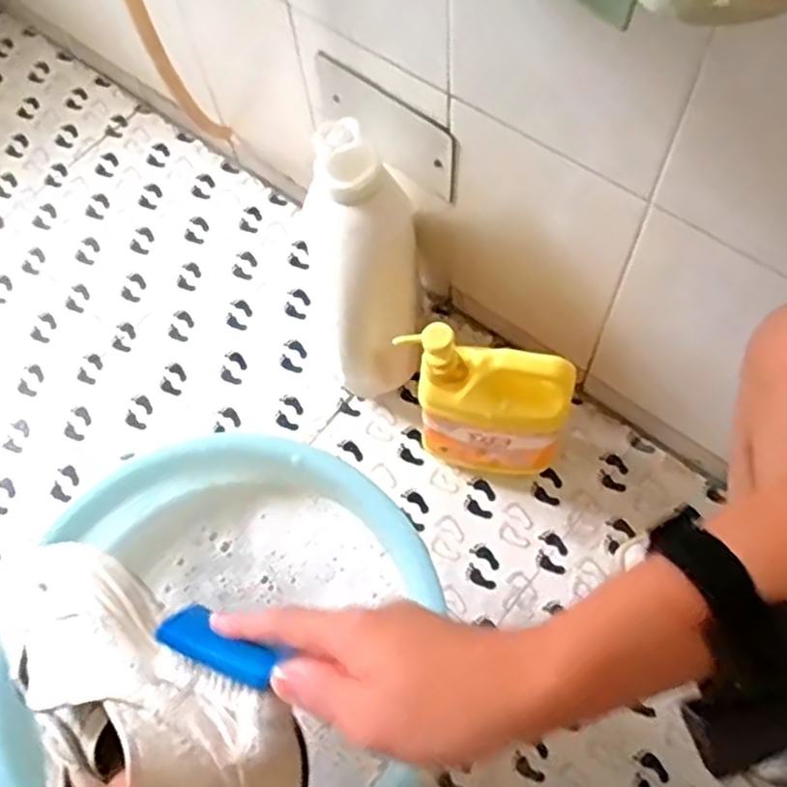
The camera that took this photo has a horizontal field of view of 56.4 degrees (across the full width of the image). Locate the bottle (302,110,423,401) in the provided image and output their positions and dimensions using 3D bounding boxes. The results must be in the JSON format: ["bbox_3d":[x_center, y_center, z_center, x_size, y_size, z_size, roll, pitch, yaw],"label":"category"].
[{"bbox_3d":[-0.021,-0.130,0.742,0.115,0.290,0.097,-15,37,-3],"label":"bottle"}]

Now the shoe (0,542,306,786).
[{"bbox_3d":[-0.155,0.158,0.391,0.223,0.072,0.097,25,69,30],"label":"shoe"}]

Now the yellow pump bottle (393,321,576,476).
[{"bbox_3d":[0.094,0.021,0.768,0.163,0.258,0.065,16,67,10],"label":"yellow pump bottle"}]

